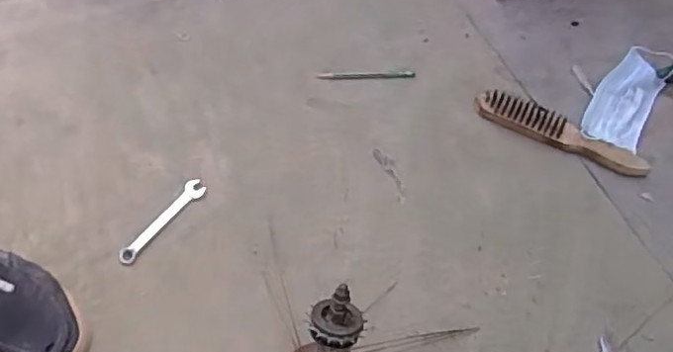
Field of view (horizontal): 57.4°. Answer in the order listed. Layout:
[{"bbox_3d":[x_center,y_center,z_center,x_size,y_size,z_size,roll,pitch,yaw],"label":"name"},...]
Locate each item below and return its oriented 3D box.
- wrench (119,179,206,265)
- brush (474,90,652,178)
[{"bbox_3d":[-0.225,0.059,0.797,0.026,0.009,0.139,34,66,15],"label":"wrench"},{"bbox_3d":[0.322,-0.063,0.885,0.250,0.023,0.046,26,65,11],"label":"brush"}]

